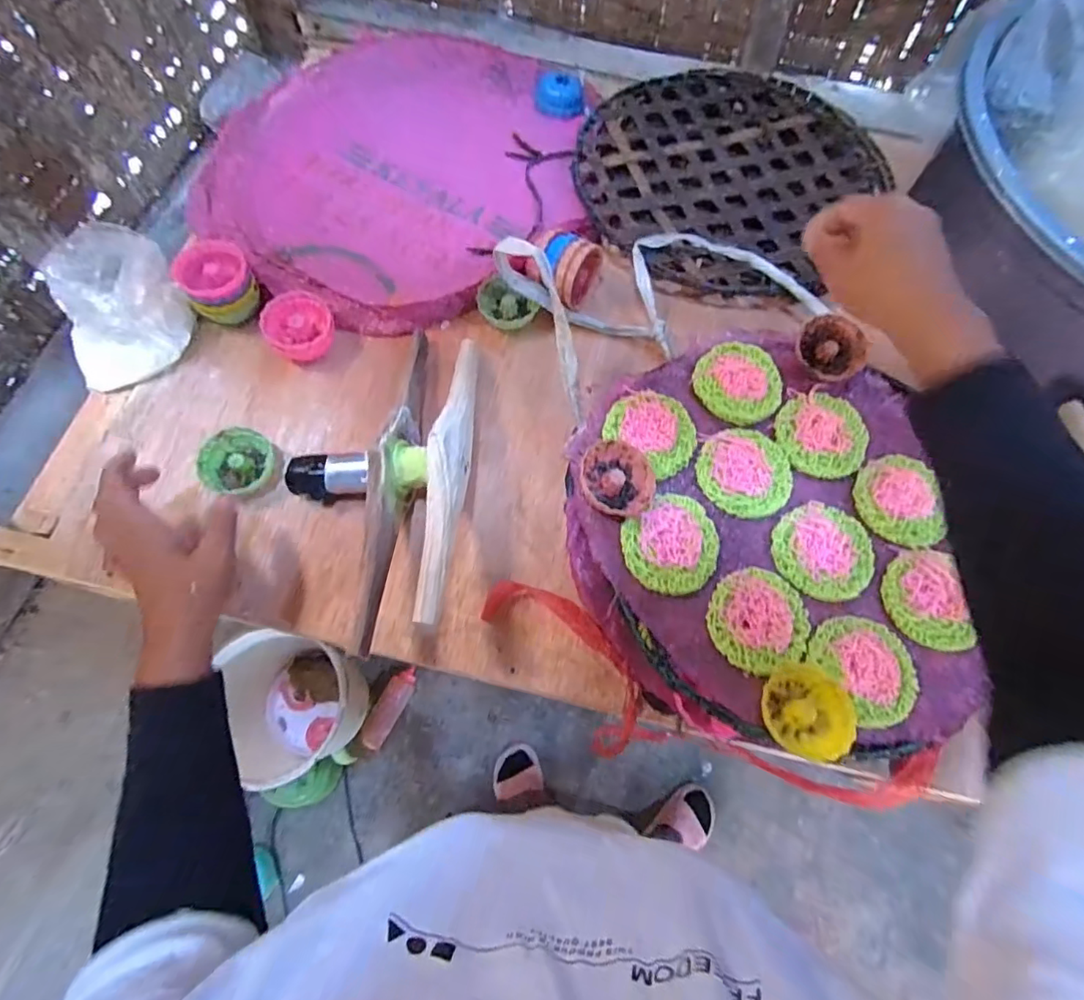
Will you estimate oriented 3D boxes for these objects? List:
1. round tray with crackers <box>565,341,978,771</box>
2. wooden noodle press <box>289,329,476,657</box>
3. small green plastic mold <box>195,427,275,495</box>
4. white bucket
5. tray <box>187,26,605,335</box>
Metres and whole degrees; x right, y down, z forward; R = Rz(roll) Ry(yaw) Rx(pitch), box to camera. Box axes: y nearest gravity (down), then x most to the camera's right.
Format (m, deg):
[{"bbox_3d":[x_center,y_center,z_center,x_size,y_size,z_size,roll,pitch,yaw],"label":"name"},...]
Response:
[{"bbox_3d":[0.184,0.020,0.463,0.300,0.053,0.356,1,68,-1],"label":"round tray with crackers"},{"bbox_3d":[-0.137,-0.026,0.457,0.157,0.075,0.295,-2,68,-2],"label":"wooden noodle press"},{"bbox_3d":[-0.270,-0.035,0.485,0.054,0.026,0.060,17,69,5],"label":"small green plastic mold"},{"bbox_3d":[-0.423,0.367,0.959,0.204,0.291,0.208,0,68,-1],"label":"white bucket"},{"bbox_3d":[-0.152,-0.381,0.614,0.414,0.029,0.416,0,68,-1],"label":"tray"}]

